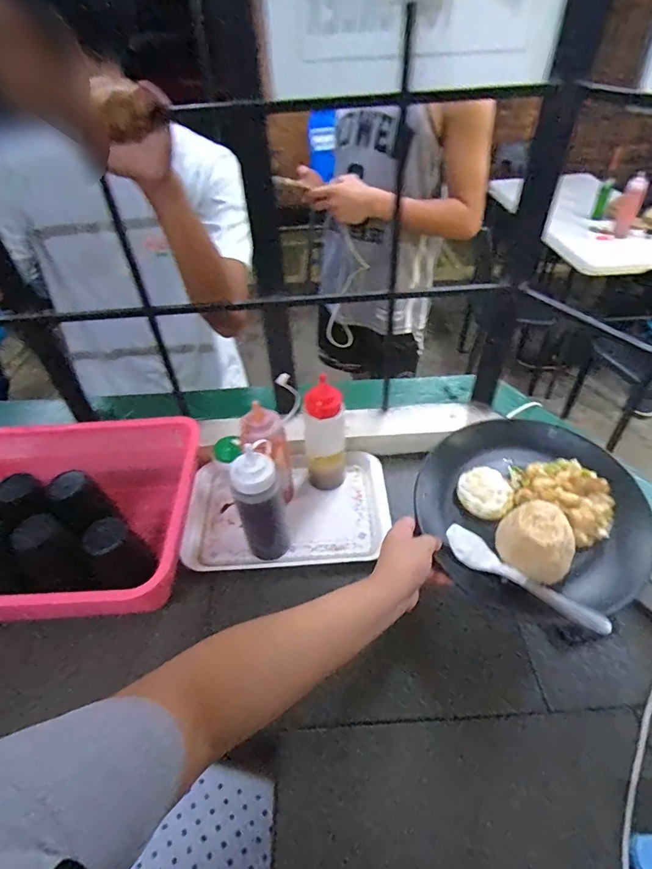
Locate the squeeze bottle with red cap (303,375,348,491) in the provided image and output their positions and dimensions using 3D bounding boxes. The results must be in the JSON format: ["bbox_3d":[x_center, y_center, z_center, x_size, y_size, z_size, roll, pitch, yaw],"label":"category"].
[{"bbox_3d":[0.001,0.004,0.693,0.061,0.211,0.053,-2,46,0],"label":"squeeze bottle with red cap"}]

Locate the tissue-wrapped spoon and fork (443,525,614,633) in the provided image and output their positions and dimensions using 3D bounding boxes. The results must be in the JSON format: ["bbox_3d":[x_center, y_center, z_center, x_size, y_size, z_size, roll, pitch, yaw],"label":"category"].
[{"bbox_3d":[0.224,0.165,0.522,0.184,0.018,0.034,29,54,27],"label":"tissue-wrapped spoon and fork"}]

